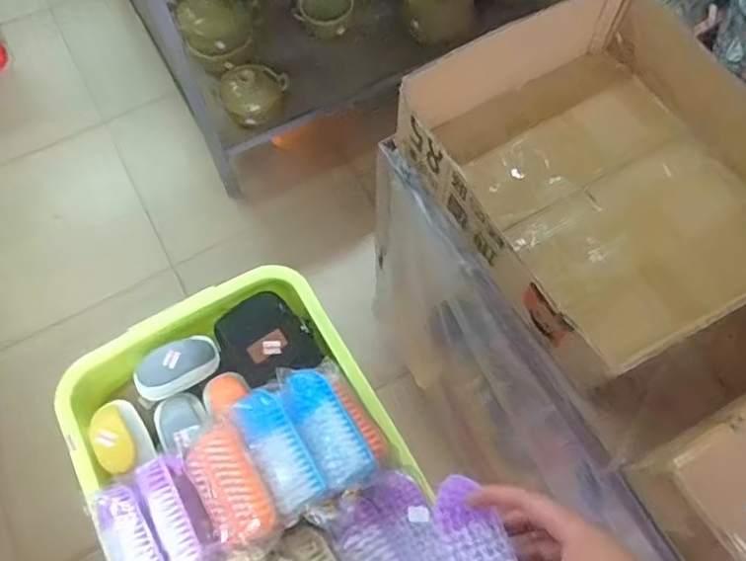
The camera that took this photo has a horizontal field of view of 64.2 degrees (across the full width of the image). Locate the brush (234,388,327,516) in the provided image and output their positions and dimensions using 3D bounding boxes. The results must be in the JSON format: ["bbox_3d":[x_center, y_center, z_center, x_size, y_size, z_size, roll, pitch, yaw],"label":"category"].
[{"bbox_3d":[-0.107,0.185,0.656,0.055,0.042,0.133,-29,68,-12],"label":"brush"}]

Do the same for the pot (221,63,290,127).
[{"bbox_3d":[-0.331,-0.524,1.673,0.173,0.113,0.126,-26,67,-11],"label":"pot"}]

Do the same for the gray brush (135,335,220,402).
[{"bbox_3d":[-0.264,0.114,0.793,0.108,0.036,0.055,-29,68,-12],"label":"gray brush"}]

